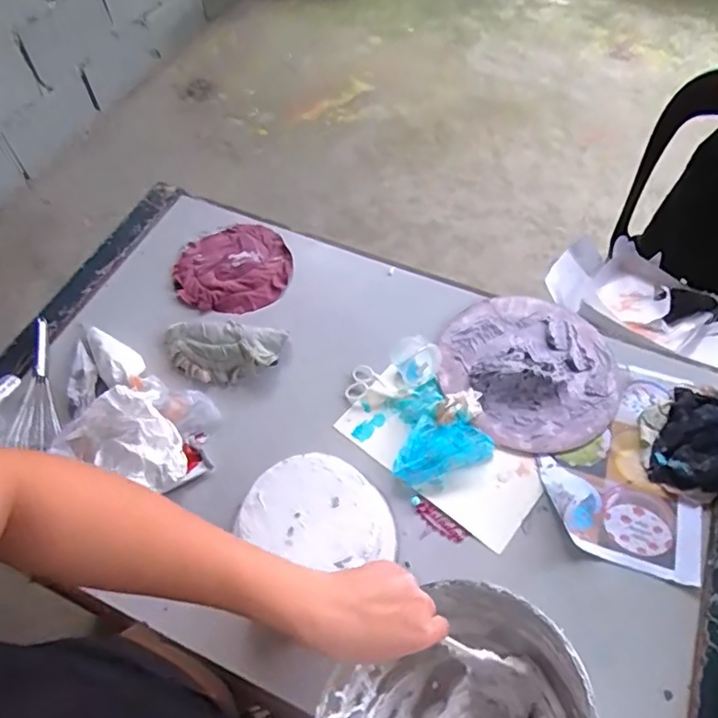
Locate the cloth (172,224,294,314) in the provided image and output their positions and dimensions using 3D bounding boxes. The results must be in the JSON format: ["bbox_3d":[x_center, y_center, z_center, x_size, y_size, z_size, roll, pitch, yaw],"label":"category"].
[{"bbox_3d":[-0.198,-0.142,0.892,0.178,0.024,0.162,-9,58,-5],"label":"cloth"}]

